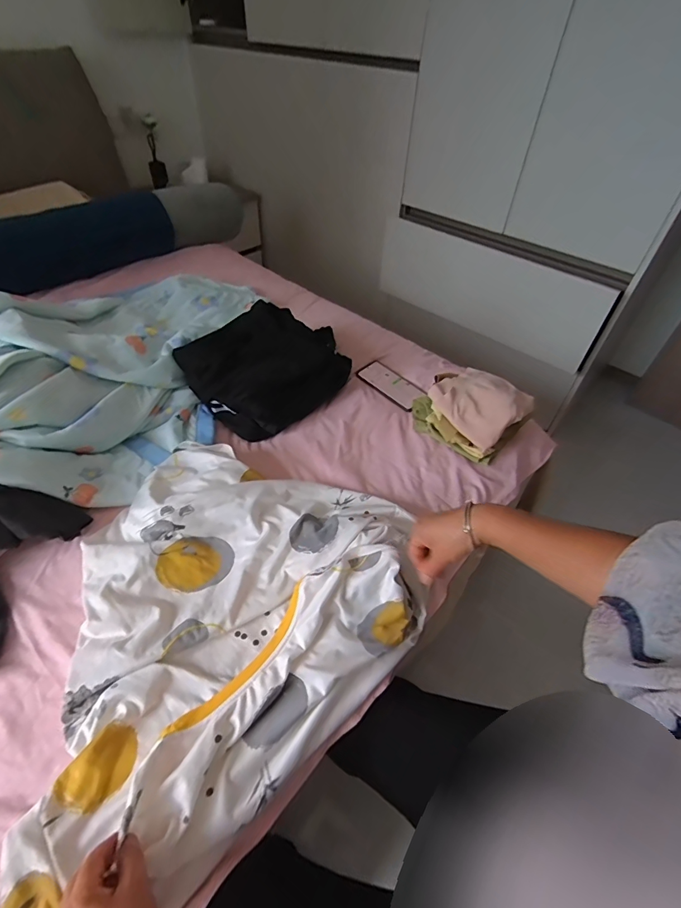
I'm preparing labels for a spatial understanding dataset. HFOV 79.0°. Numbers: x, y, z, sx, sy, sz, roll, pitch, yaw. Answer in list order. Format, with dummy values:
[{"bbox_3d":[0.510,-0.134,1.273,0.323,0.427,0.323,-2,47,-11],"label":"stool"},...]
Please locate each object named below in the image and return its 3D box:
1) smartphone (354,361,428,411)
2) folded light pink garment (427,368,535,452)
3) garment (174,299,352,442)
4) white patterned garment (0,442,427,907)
[{"bbox_3d":[0.112,-0.163,0.945,0.087,0.005,0.167,-31,57,-29],"label":"smartphone"},{"bbox_3d":[0.277,-0.104,0.811,0.175,0.049,0.157,-32,57,-29],"label":"folded light pink garment"},{"bbox_3d":[-0.124,-0.210,0.879,0.356,0.130,0.247,-34,58,-30],"label":"garment"},{"bbox_3d":[-0.178,0.215,0.551,0.446,0.069,0.588,33,54,22],"label":"white patterned garment"}]

